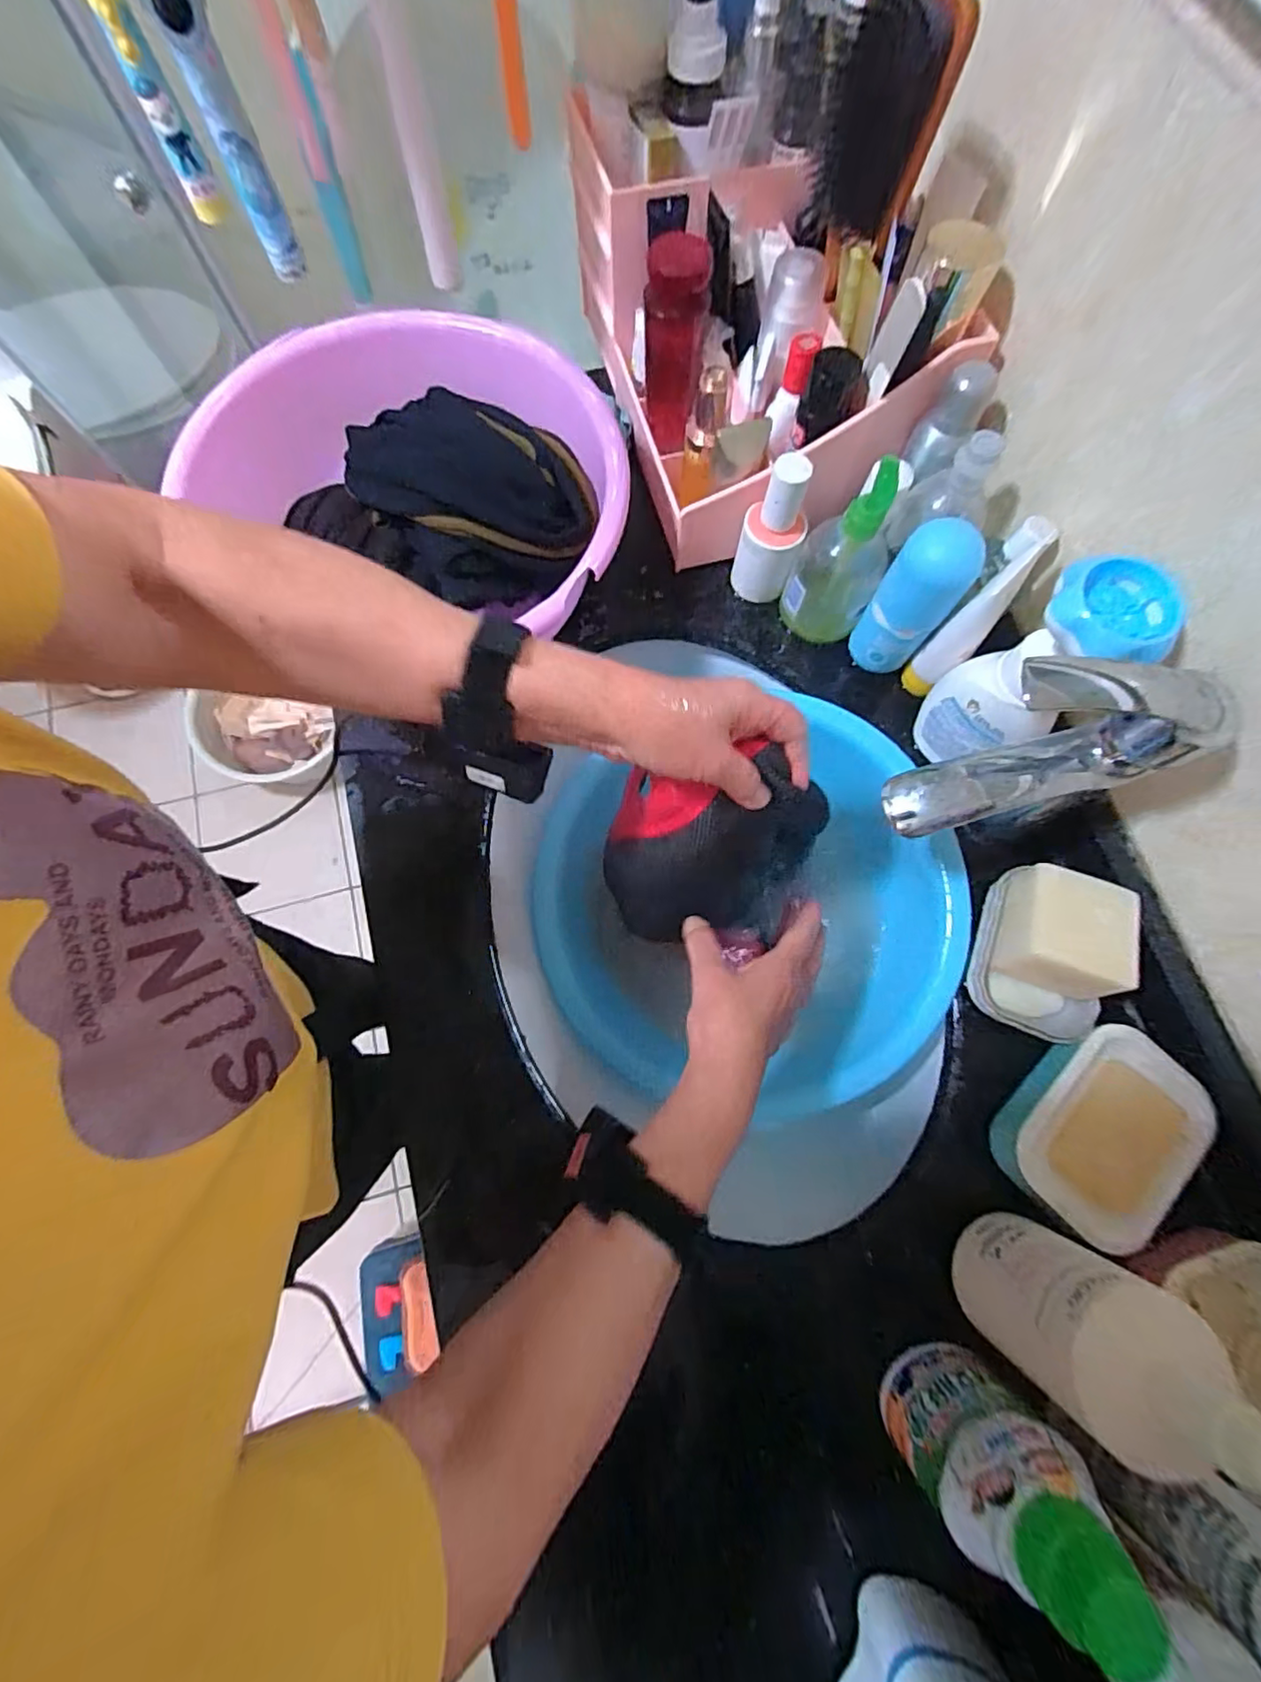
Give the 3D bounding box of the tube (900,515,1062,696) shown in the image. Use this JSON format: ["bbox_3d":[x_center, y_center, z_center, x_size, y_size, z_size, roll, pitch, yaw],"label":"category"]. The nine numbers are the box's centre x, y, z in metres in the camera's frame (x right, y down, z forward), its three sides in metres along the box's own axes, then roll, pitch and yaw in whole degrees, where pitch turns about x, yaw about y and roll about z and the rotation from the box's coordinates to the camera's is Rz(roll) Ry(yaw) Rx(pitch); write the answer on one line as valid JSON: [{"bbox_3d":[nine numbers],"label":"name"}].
[{"bbox_3d":[0.258,-0.167,0.446,0.028,0.142,0.033,36,50,9],"label":"tube"}]

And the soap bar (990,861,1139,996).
[{"bbox_3d":[0.302,0.061,0.412,0.071,0.050,0.078,20,75,5],"label":"soap bar"}]

